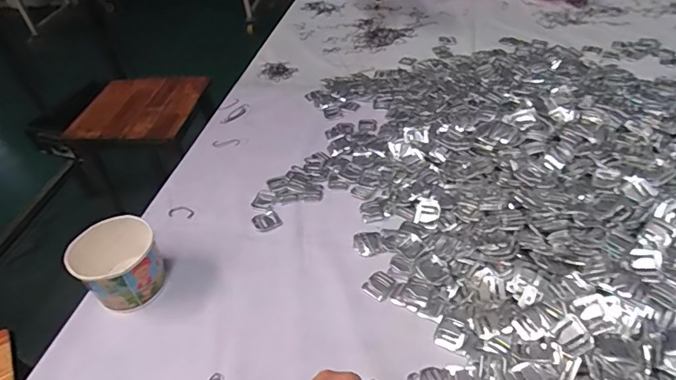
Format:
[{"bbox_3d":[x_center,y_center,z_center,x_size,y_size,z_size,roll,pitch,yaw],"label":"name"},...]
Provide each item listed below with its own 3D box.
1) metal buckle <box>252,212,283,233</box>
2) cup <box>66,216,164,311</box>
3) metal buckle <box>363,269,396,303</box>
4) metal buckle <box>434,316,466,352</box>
[{"bbox_3d":[-0.095,0.043,0.628,0.035,0.008,0.030,-26,47,-20],"label":"metal buckle"},{"bbox_3d":[-0.255,0.087,0.546,0.090,0.076,0.090,-3,43,3],"label":"cup"},{"bbox_3d":[0.049,0.110,0.539,0.032,0.004,0.036,30,54,32],"label":"metal buckle"},{"bbox_3d":[0.118,0.149,0.482,0.028,0.007,0.035,18,48,23],"label":"metal buckle"}]

